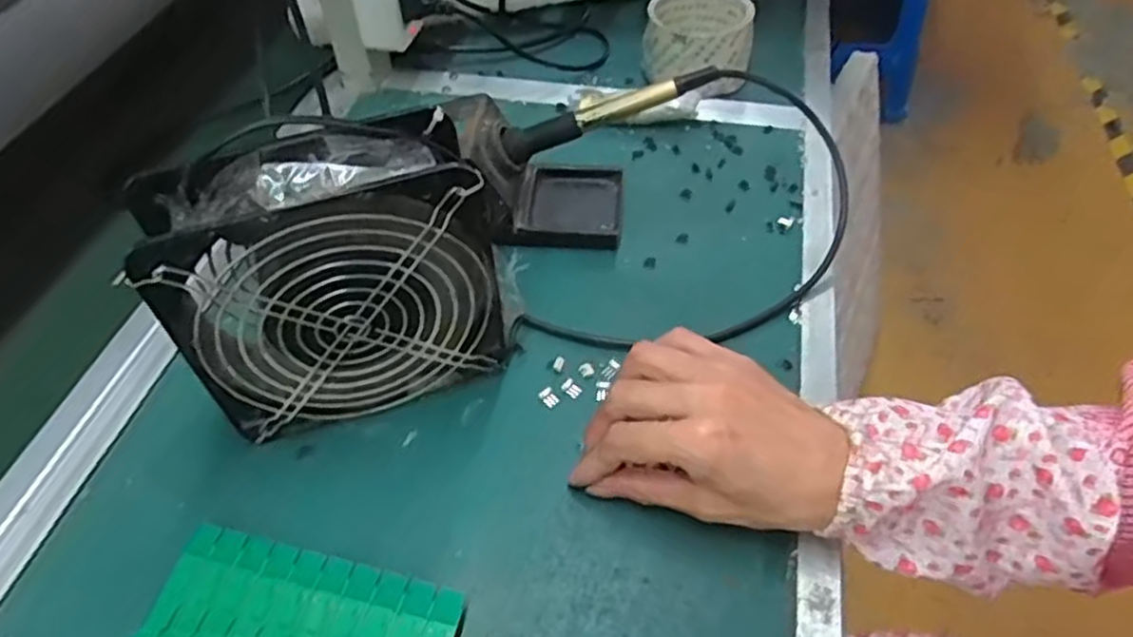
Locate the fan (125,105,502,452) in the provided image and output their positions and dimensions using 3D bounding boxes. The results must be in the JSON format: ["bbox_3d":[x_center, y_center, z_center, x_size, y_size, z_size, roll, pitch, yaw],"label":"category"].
[{"bbox_3d":[-0.109,-0.018,0.369,0.159,0.154,0.061,-16,51,-12],"label":"fan"}]

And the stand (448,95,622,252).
[{"bbox_3d":[-0.017,-0.097,0.482,0.110,0.072,0.076,0,49,1],"label":"stand"}]

